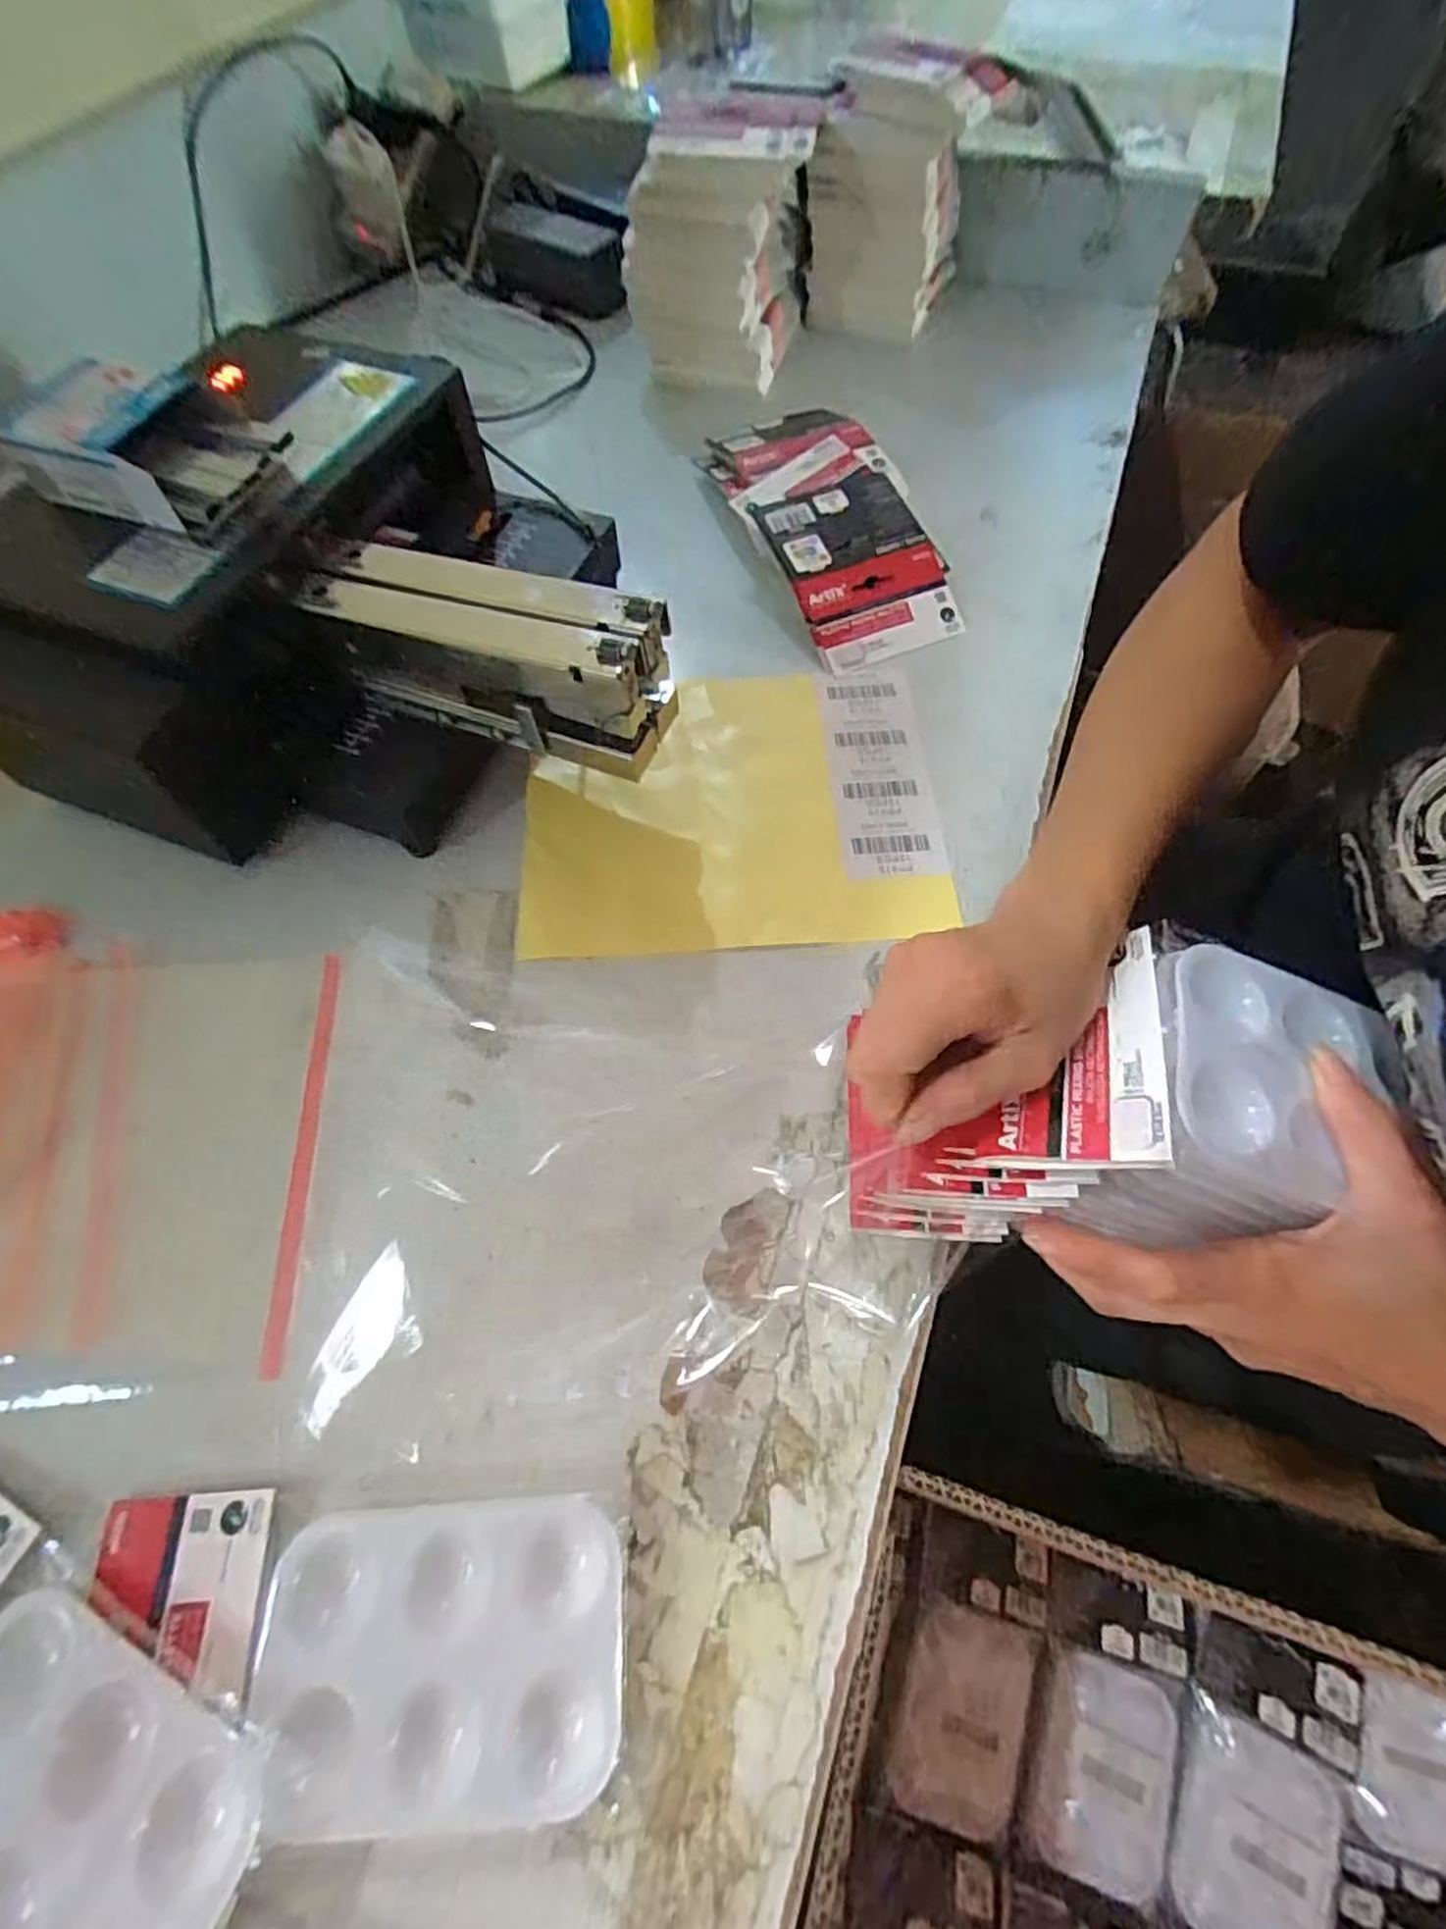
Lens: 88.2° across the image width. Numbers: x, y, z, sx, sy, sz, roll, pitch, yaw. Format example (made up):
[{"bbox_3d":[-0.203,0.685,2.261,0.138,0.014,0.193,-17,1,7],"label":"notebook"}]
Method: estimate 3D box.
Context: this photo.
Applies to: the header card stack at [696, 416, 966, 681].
[{"bbox_3d":[0.072,-0.313,0.529,0.121,0.051,0.240,-20,63,-10],"label":"header card stack"}]

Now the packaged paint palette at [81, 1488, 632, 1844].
[{"bbox_3d":[-0.130,0.235,0.256,0.188,0.012,0.085,0,61,1],"label":"packaged paint palette"}]

